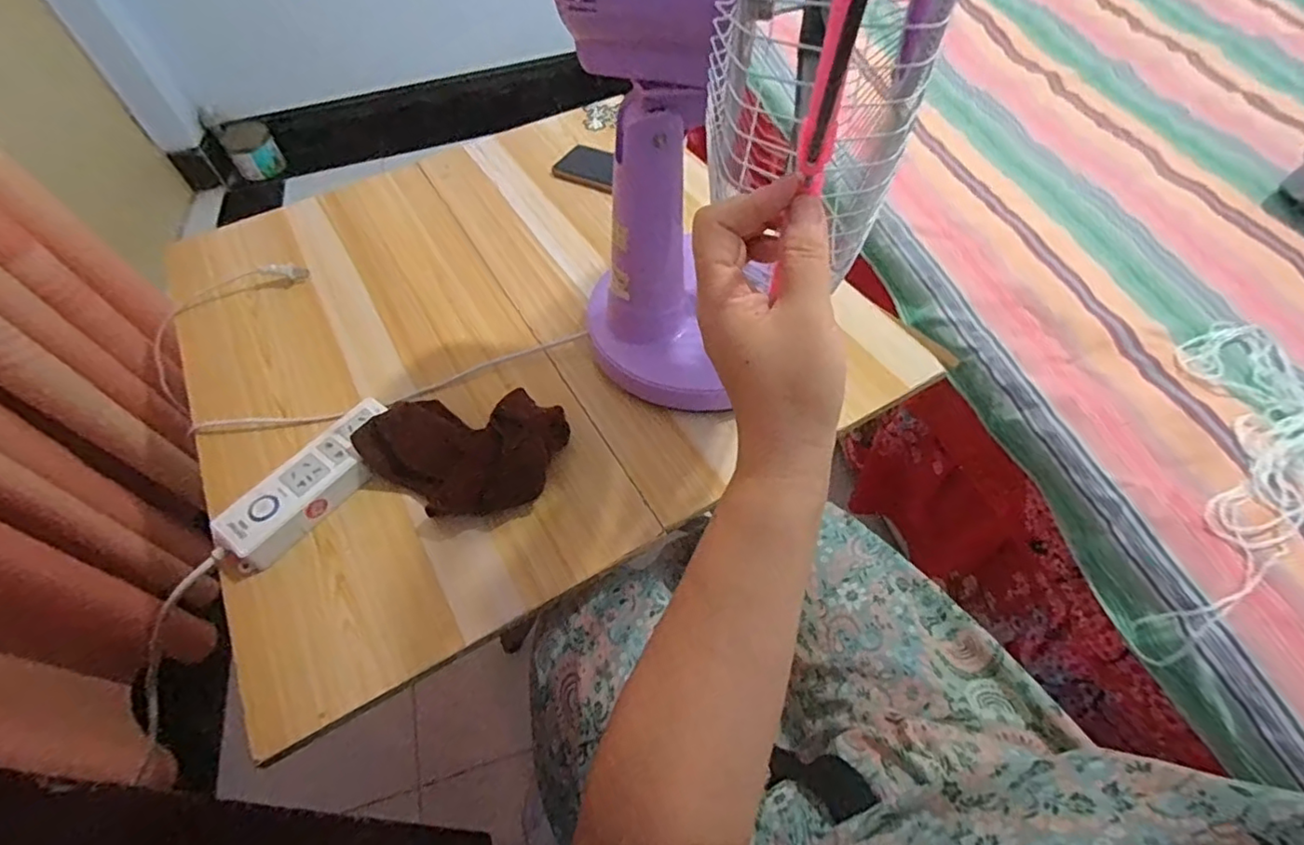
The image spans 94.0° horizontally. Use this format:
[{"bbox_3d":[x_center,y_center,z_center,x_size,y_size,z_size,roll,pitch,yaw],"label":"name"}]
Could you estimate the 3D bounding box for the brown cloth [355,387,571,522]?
[{"bbox_3d":[-0.175,0.025,0.551,0.182,0.072,0.113,5,55,5],"label":"brown cloth"}]

